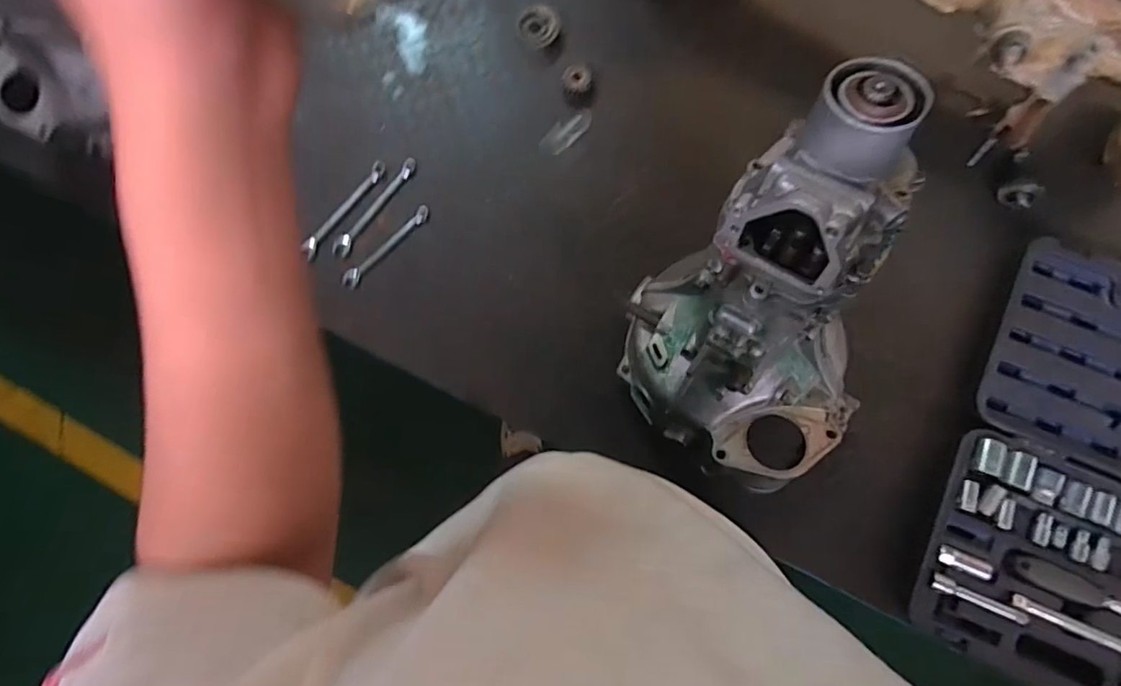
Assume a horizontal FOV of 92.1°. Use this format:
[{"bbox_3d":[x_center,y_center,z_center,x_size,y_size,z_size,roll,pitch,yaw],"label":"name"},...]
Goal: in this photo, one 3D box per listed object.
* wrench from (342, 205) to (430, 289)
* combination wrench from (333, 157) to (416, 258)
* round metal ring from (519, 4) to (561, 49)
[{"bbox_3d":[-0.253,-0.142,0.785,0.027,0.009,0.160,43,86,5],"label":"wrench"},{"bbox_3d":[-0.274,-0.202,0.799,0.024,0.013,0.178,39,85,4],"label":"combination wrench"},{"bbox_3d":[-0.032,-0.475,0.816,0.060,0.016,0.062,0,83,0],"label":"round metal ring"}]

